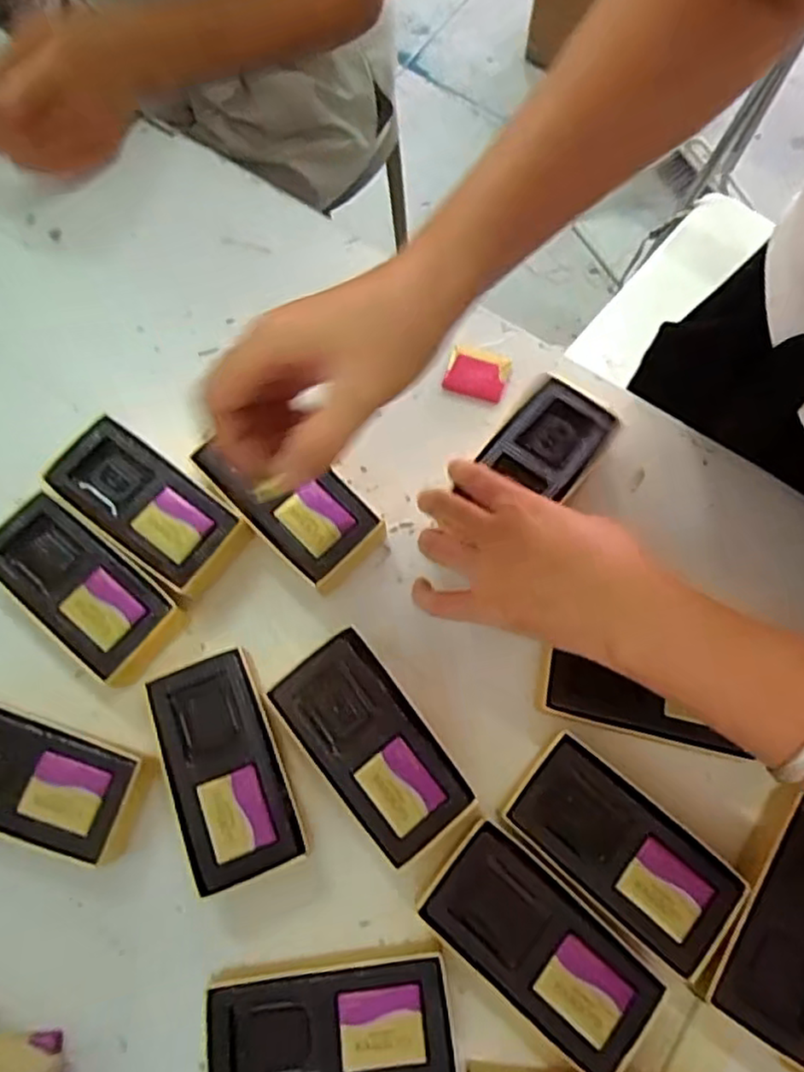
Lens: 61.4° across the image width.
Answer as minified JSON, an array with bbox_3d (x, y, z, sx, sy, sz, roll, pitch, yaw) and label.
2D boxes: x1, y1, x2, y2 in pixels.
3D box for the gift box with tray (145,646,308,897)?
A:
[{"bbox_3d":[-0.094,0.123,0.364,0.056,0.029,0.111,-20,73,-7],"label":"gift box with tray"}]

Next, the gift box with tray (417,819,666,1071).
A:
[{"bbox_3d":[0.065,0.202,0.339,0.113,0.031,0.055,41,75,12],"label":"gift box with tray"}]

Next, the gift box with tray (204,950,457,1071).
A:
[{"bbox_3d":[-0.034,0.236,0.327,0.113,0.032,0.057,-6,71,-3],"label":"gift box with tray"}]

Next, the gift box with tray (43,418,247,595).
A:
[{"bbox_3d":[-0.151,-0.015,0.408,0.122,0.033,0.054,36,74,11],"label":"gift box with tray"}]

